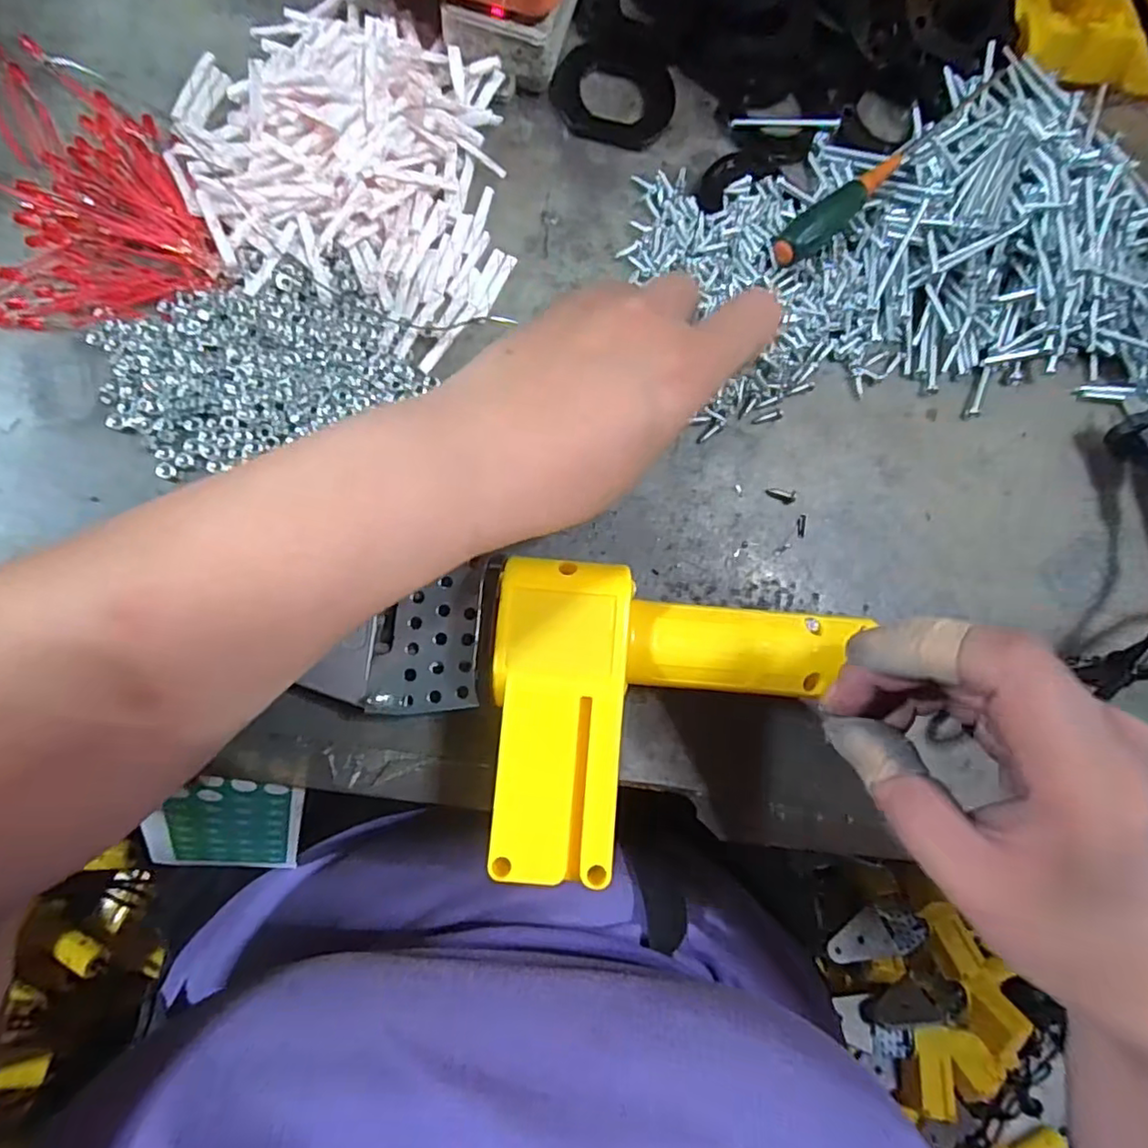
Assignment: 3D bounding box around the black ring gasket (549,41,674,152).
[{"bbox_3d":[0.020,-0.238,0.302,0.060,0.004,0.050,10,85,-6],"label":"black ring gasket"}]

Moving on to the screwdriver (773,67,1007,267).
[{"bbox_3d":[0.154,-0.197,0.297,0.155,0.014,0.016,-39,91,-8],"label":"screwdriver"}]

